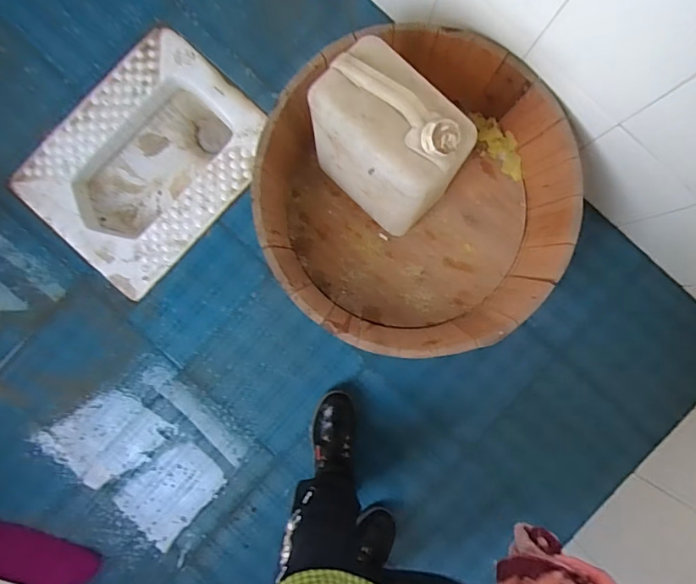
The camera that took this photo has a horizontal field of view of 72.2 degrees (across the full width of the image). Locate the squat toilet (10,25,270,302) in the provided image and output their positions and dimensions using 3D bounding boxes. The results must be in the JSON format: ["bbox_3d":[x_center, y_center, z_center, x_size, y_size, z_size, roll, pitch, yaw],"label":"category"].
[{"bbox_3d":[-0.449,-0.293,1.135,0.404,0.163,0.504,44,88,-2],"label":"squat toilet"}]

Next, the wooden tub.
[{"bbox_3d":[0.128,-0.179,0.926,0.559,0.181,0.565,0,88,1],"label":"wooden tub"}]

